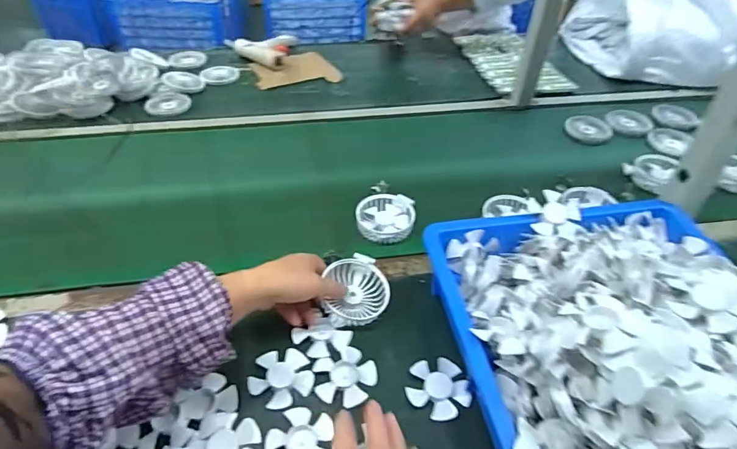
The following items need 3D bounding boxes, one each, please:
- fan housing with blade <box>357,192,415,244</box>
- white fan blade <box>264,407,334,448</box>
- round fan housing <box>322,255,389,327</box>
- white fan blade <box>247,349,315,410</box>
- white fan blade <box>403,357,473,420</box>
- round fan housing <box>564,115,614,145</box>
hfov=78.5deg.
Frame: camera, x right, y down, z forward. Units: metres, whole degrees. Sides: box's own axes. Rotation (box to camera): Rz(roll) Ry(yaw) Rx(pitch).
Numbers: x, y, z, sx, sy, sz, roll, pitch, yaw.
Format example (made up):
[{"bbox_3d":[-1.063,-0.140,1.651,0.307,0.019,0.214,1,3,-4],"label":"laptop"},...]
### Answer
[{"bbox_3d":[0.030,-0.011,0.713,0.083,0.038,0.089,1,42,-1],"label":"fan housing with blade"},{"bbox_3d":[-0.074,0.225,0.468,0.063,0.008,0.068,5,42,3],"label":"white fan blade"},{"bbox_3d":[-0.014,0.086,0.598,0.081,0.038,0.092,2,42,0],"label":"round fan housing"},{"bbox_3d":[-0.101,0.175,0.516,0.071,0.009,0.066,-13,44,-16],"label":"white fan blade"},{"bbox_3d":[0.078,0.189,0.515,0.069,0.016,0.069,1,42,-1],"label":"white fan blade"},{"bbox_3d":[0.459,-0.199,0.945,0.088,0.009,0.108,30,49,28],"label":"round fan housing"}]

